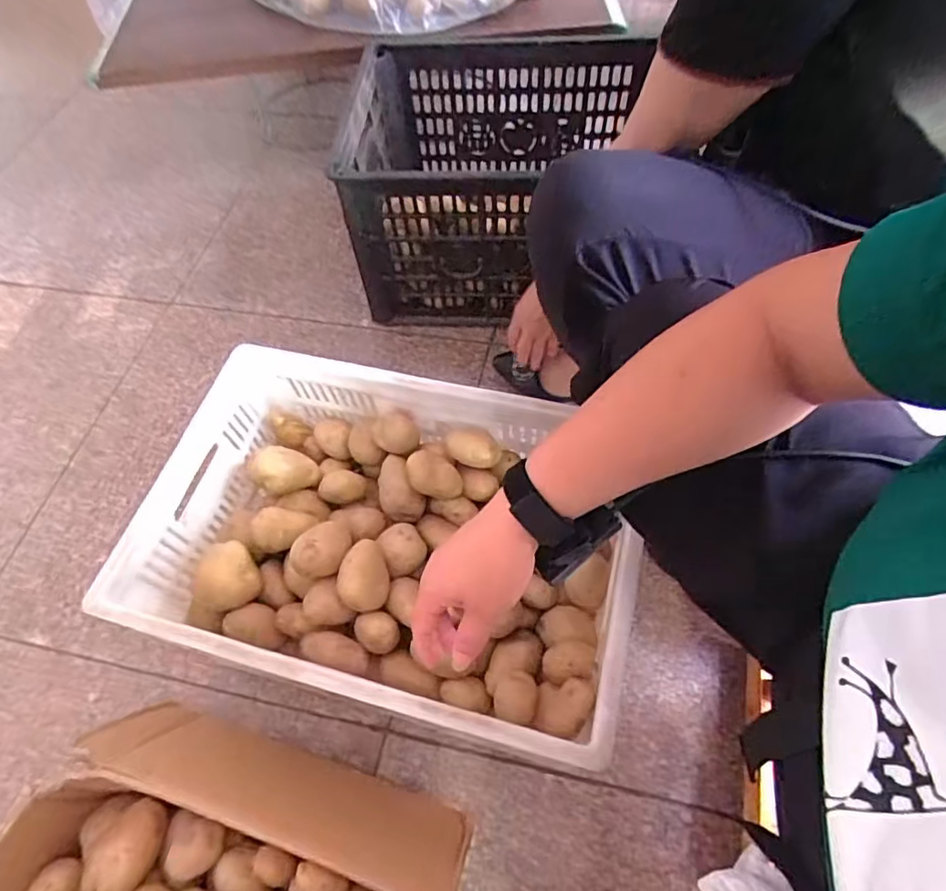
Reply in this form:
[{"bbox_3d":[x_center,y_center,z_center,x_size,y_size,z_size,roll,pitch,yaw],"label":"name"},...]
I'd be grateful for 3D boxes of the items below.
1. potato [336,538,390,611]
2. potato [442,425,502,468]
[{"bbox_3d":[-0.101,0.131,0.580,0.047,0.057,0.065,17,63,15],"label":"potato"},{"bbox_3d":[0.002,-0.001,0.645,0.060,0.037,0.044,12,62,12],"label":"potato"}]

